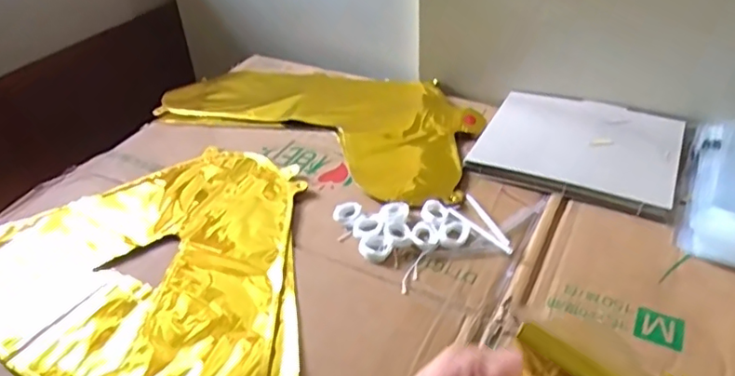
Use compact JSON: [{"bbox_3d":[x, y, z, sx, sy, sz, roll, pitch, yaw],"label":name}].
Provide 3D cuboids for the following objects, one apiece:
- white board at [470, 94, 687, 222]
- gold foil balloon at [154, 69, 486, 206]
[{"bbox_3d":[0.217,-0.045,0.606,0.186,0.008,0.159,16,42,23],"label":"white board"},{"bbox_3d":[-0.055,-0.094,0.704,0.392,0.006,0.225,16,42,23],"label":"gold foil balloon"}]

